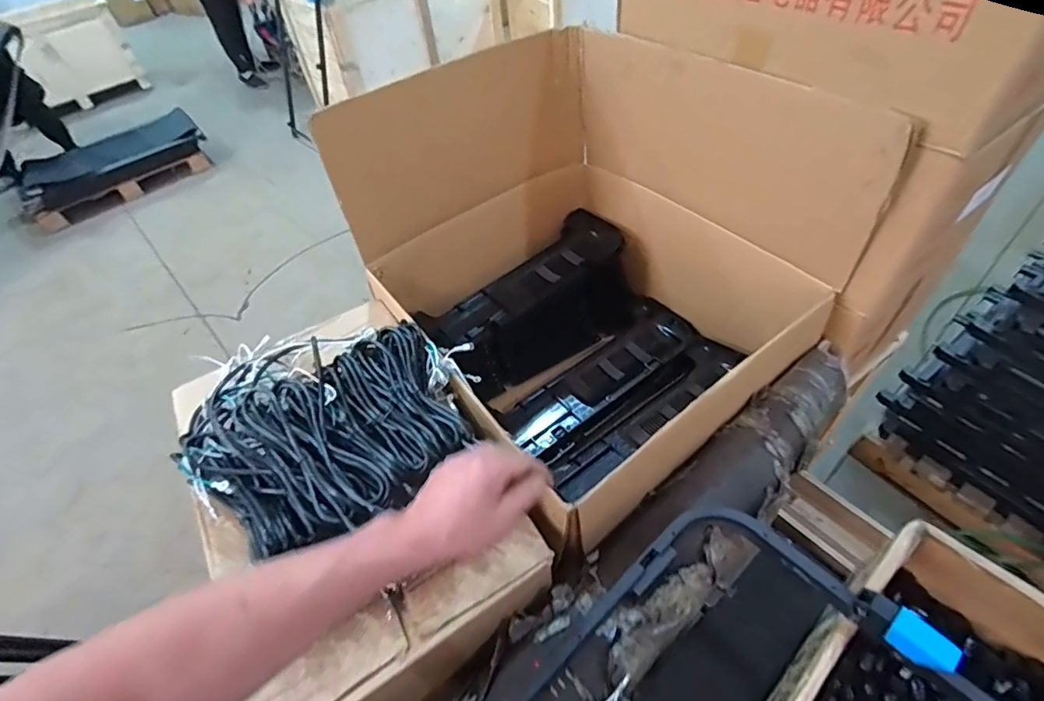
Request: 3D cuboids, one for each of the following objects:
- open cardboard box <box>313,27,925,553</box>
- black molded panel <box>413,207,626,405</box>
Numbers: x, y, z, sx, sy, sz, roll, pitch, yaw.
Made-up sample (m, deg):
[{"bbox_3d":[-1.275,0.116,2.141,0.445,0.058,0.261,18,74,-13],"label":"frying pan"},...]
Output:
[{"bbox_3d":[0.101,-0.129,0.859,0.524,0.501,0.625,-33,57,-21],"label":"open cardboard box"},{"bbox_3d":[0.019,-0.101,1.065,0.448,0.148,0.171,-37,58,-23],"label":"black molded panel"}]

